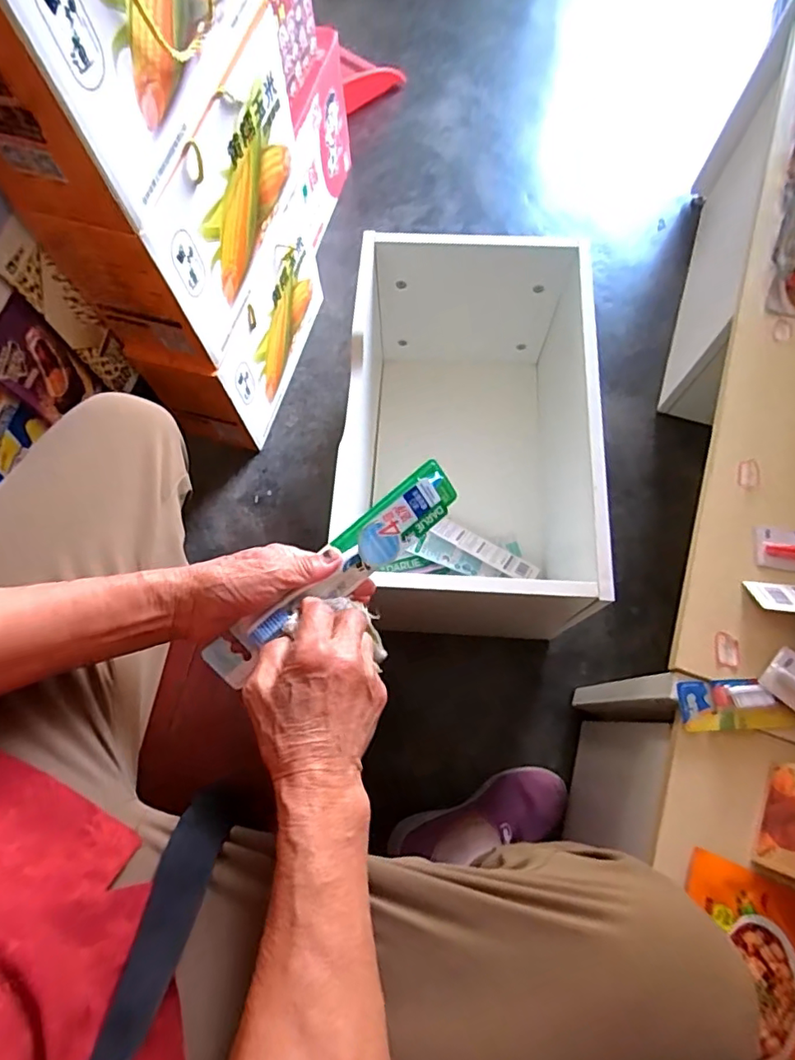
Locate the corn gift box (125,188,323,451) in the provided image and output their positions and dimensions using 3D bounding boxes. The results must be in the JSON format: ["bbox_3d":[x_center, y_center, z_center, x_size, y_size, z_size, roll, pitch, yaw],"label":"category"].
[{"bbox_3d":[-0.229,-0.328,0.851,0.129,0.228,0.365,21,73,8],"label":"corn gift box"}]

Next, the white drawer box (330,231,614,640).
[{"bbox_3d":[0.102,-0.110,0.759,0.323,0.294,0.467,5,71,3],"label":"white drawer box"}]

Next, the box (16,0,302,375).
[{"bbox_3d":[-0.252,-0.400,0.656,0.146,0.221,0.323,16,72,7],"label":"box"}]

